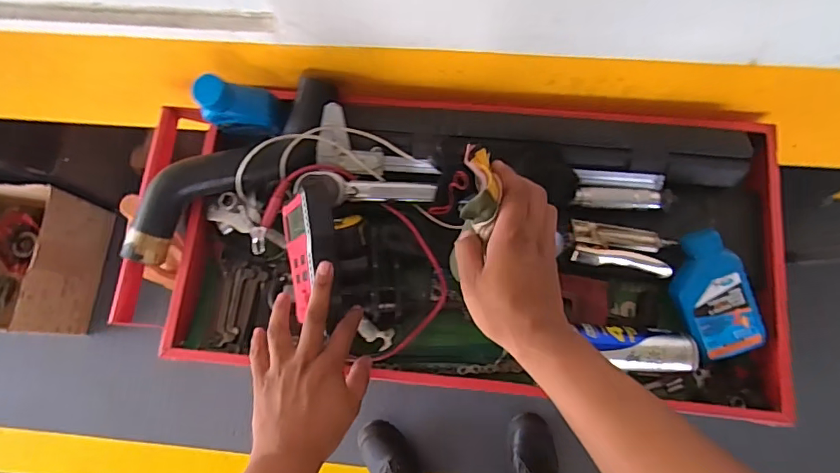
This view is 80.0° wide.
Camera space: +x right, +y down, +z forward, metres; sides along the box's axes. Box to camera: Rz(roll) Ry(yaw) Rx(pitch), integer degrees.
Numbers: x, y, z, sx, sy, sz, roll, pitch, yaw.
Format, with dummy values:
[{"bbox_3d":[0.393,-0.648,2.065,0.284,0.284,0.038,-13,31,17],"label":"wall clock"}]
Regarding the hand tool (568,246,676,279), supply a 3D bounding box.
[{"bbox_3d":[0.221,0.026,0.550,0.102,0.022,0.021,10,81,13],"label":"hand tool"}]

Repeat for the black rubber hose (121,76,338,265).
[{"bbox_3d":[-0.221,-0.078,0.594,0.308,0.049,0.083,-35,78,-5],"label":"black rubber hose"}]

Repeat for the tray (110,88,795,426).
[{"bbox_3d":[0.029,0.003,0.586,0.760,0.127,0.348,3,77,3],"label":"tray"}]

